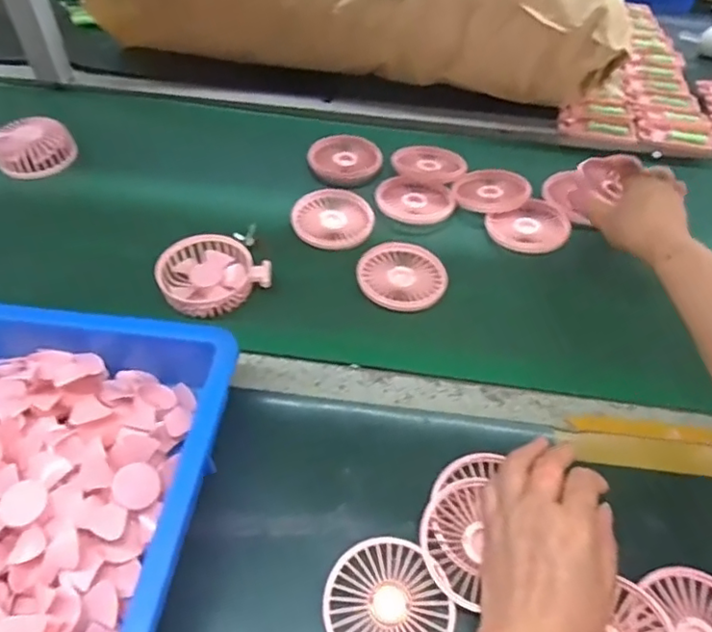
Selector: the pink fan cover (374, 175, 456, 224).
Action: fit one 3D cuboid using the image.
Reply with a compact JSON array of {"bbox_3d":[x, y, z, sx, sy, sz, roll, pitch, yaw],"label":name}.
[{"bbox_3d":[0.069,-0.135,0.672,0.089,0.014,0.077,-3,50,-5],"label":"pink fan cover"}]

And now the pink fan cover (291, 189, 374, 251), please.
[{"bbox_3d":[-0.026,-0.110,0.651,0.088,0.018,0.080,-9,50,-10],"label":"pink fan cover"}]

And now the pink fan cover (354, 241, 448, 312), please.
[{"bbox_3d":[0.047,-0.042,0.591,0.089,0.009,0.087,13,50,9],"label":"pink fan cover"}]

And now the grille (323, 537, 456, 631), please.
[{"bbox_3d":[0.020,0.199,0.393,0.077,0.017,0.086,-23,54,-21],"label":"grille"}]

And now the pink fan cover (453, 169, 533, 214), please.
[{"bbox_3d":[0.158,-0.152,0.680,0.084,0.013,0.078,-9,50,-10],"label":"pink fan cover"}]

